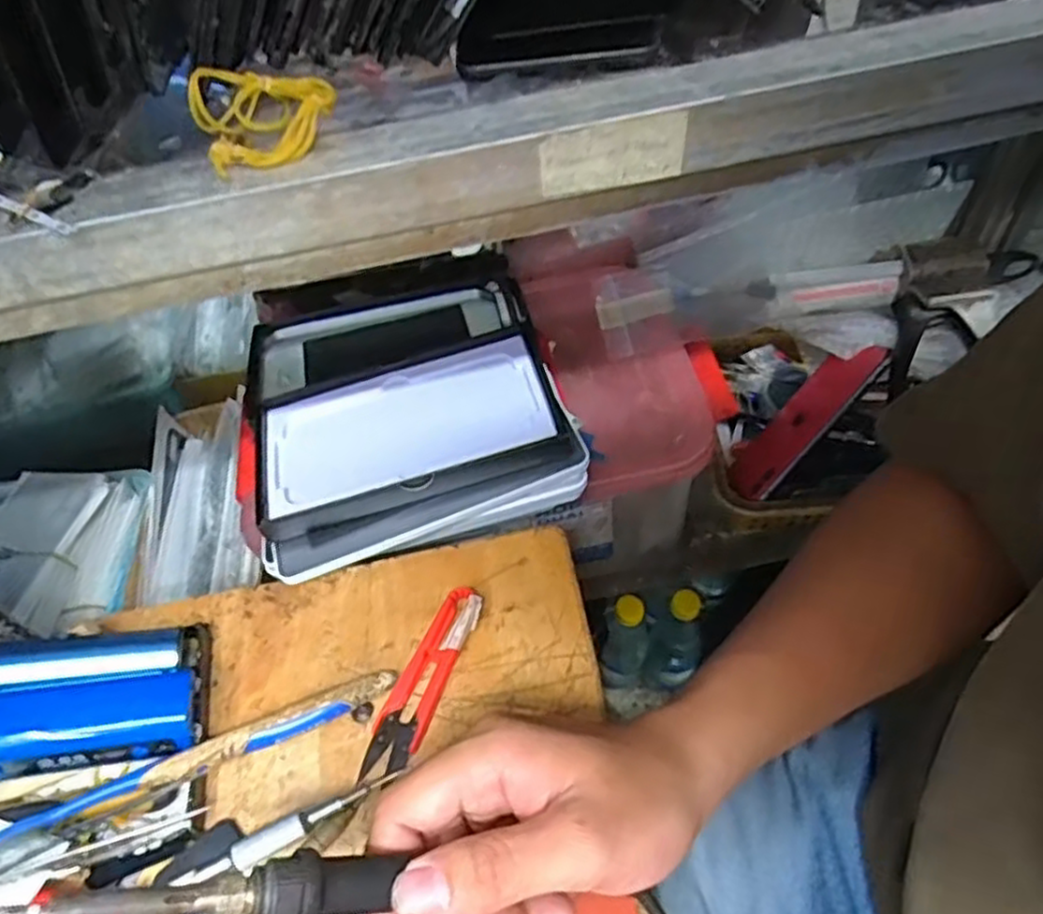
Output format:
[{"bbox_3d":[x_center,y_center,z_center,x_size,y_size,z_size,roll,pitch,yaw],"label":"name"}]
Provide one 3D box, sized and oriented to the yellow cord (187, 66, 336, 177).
[{"bbox_3d":[-0.086,-0.115,0.248,0.046,0.016,0.046,-19,53,-7],"label":"yellow cord"}]

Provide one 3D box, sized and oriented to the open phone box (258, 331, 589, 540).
[{"bbox_3d":[-0.067,-0.016,0.444,0.180,0.019,0.104,-15,54,0],"label":"open phone box"}]

